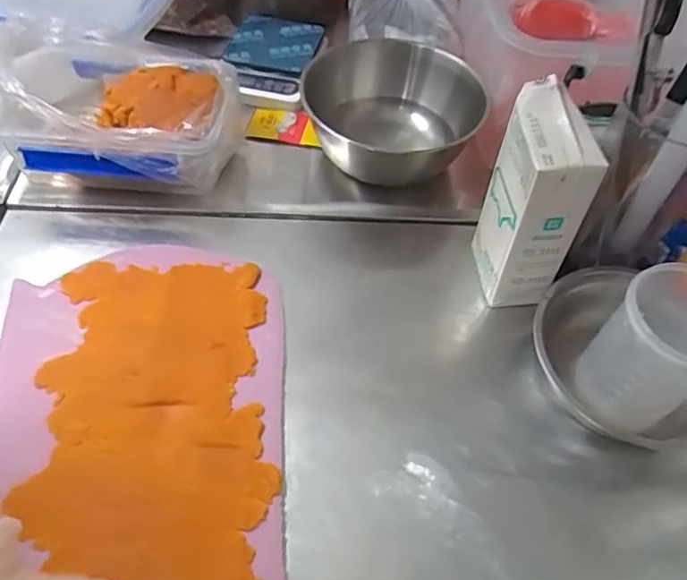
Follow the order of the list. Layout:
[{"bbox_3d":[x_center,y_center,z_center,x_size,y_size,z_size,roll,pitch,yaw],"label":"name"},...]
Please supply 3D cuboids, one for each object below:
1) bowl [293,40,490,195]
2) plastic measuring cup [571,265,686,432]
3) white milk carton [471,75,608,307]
[{"bbox_3d":[0.060,-0.213,0.718,0.210,0.092,0.227,-7,54,-8],"label":"bowl"},{"bbox_3d":[0.280,0.053,0.510,0.096,0.123,0.123,39,61,22],"label":"plastic measuring cup"},{"bbox_3d":[0.182,-0.087,0.557,0.062,0.198,0.105,-1,54,-4],"label":"white milk carton"}]

